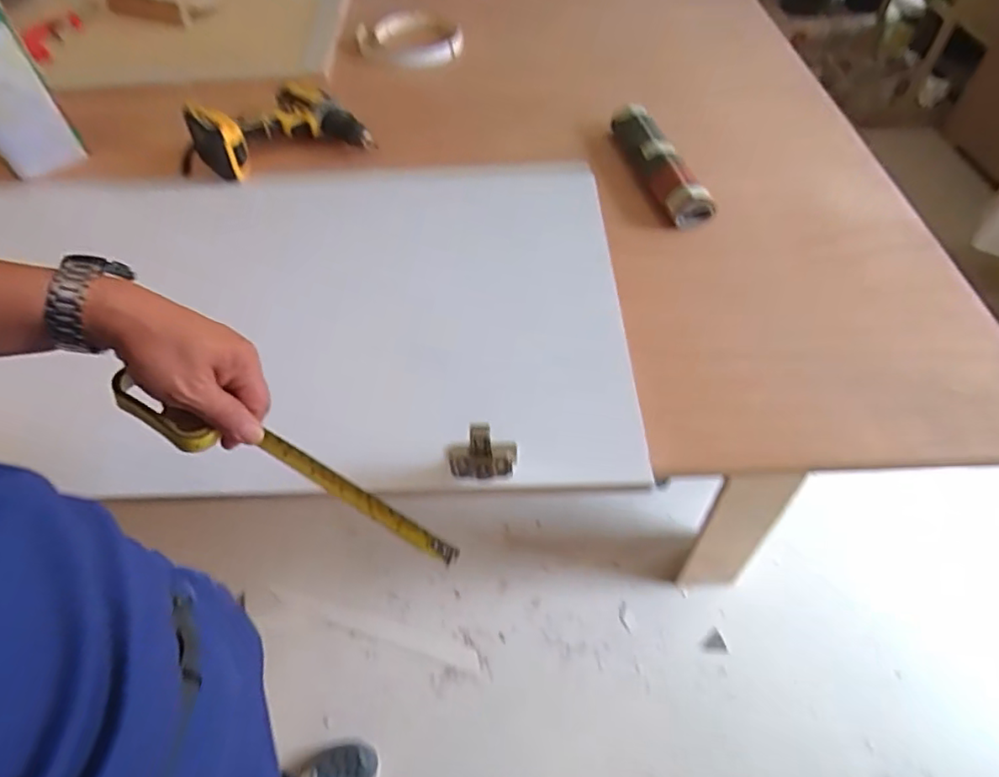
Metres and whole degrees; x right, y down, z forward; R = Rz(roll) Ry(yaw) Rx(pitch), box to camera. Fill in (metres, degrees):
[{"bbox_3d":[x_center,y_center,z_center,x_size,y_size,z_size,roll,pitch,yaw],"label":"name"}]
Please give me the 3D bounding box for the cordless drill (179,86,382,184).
[{"bbox_3d":[-0.332,-0.383,0.873,0.220,0.069,0.196,-31,58,-20],"label":"cordless drill"}]

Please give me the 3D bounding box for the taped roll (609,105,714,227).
[{"bbox_3d":[0.218,-0.305,0.813,0.053,0.056,0.254,-12,53,-8],"label":"taped roll"}]

